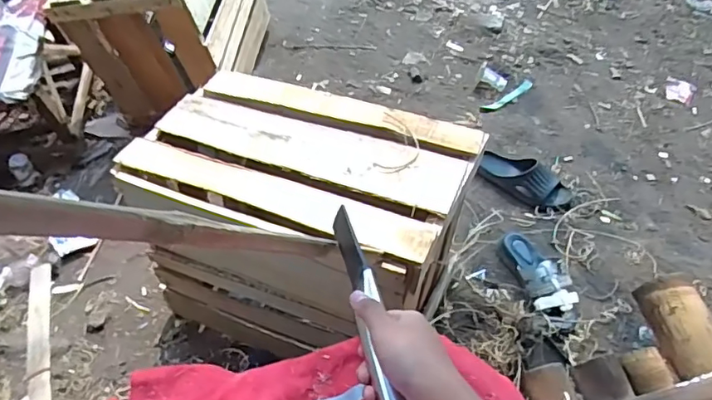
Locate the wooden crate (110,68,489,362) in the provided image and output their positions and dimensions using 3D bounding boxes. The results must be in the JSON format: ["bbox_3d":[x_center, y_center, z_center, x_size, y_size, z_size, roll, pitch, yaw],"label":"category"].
[{"bbox_3d":[-0.097,0.047,1.019,0.521,0.395,0.361,18,58,13],"label":"wooden crate"}]

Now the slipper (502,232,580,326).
[{"bbox_3d":[0.411,0.172,1.216,0.104,0.082,0.245,-12,56,-7],"label":"slipper"}]

